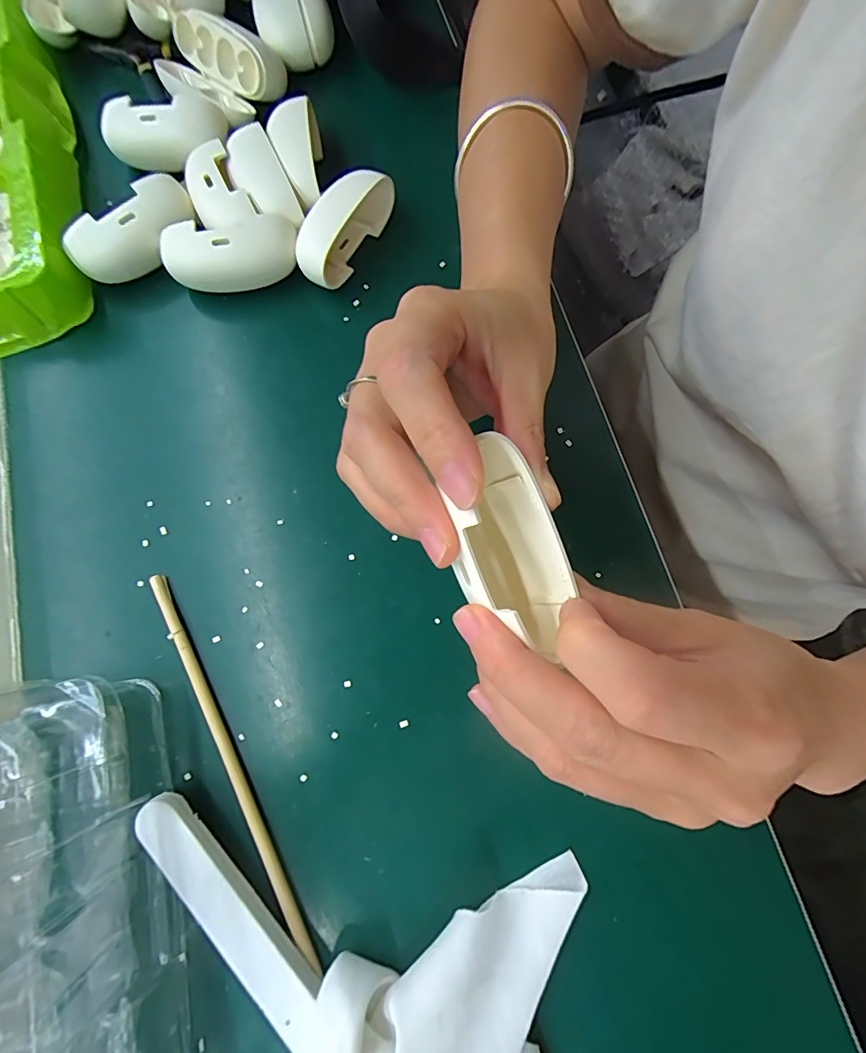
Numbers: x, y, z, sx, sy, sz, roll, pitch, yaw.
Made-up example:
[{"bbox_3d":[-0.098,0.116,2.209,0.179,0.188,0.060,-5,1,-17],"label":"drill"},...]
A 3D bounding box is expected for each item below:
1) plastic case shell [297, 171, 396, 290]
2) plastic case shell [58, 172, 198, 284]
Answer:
[{"bbox_3d":[-0.050,-0.161,0.245,0.026,0.033,0.067,30,79,8],"label":"plastic case shell"},{"bbox_3d":[-0.158,-0.155,0.246,0.067,0.034,0.021,-43,80,-8],"label":"plastic case shell"}]

